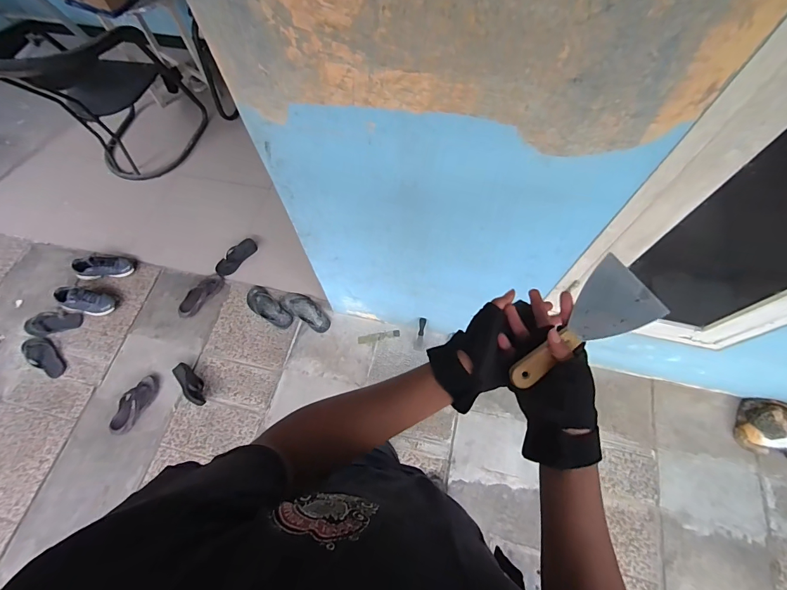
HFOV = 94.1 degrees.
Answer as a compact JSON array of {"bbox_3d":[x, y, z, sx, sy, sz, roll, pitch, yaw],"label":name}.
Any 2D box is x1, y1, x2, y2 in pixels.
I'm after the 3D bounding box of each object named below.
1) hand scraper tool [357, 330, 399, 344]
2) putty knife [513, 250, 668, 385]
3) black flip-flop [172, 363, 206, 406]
[{"bbox_3d":[-0.070,0.201,1.760,0.201,0.017,0.035,-12,67,-3],"label":"hand scraper tool"},{"bbox_3d":[0.223,0.046,0.443,0.185,0.025,0.086,-43,70,8],"label":"putty knife"},{"bbox_3d":[-0.910,0.404,1.653,0.073,0.060,0.227,-38,70,-13],"label":"black flip-flop"}]

